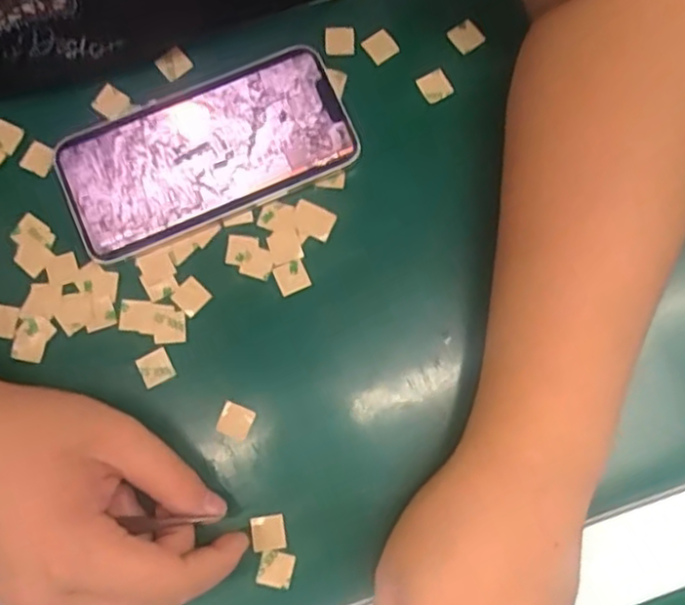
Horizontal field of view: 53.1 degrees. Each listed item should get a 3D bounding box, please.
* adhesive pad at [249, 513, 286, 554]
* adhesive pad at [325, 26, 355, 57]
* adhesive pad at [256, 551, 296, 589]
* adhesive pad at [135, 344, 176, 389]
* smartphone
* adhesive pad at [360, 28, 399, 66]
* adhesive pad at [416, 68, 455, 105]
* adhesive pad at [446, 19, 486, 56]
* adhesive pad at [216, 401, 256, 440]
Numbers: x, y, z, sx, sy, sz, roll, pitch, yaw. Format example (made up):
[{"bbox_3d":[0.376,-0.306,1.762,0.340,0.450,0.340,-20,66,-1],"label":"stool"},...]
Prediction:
[{"bbox_3d":[-0.035,0.107,0.317,0.016,0.004,0.015,-8,80,-2],"label":"adhesive pad"},{"bbox_3d":[-0.001,-0.142,0.372,0.016,0.005,0.015,-2,80,-1],"label":"adhesive pad"},{"bbox_3d":[-0.031,0.123,0.315,0.016,0.004,0.016,12,80,2],"label":"adhesive pad"},{"bbox_3d":[-0.091,0.032,0.333,0.016,0.004,0.016,-27,81,-5],"label":"adhesive pad"},{"bbox_3d":[-0.071,-0.078,0.352,0.144,0.009,0.074,-23,81,-4],"label":"smartphone"},{"bbox_3d":[0.020,-0.139,0.370,0.015,0.004,0.017,-32,82,-6],"label":"adhesive pad"},{"bbox_3d":[0.049,-0.115,0.365,0.015,0.004,0.016,-27,81,-5],"label":"adhesive pad"},{"bbox_3d":[0.066,-0.144,0.370,0.015,0.005,0.016,-30,81,-5],"label":"adhesive pad"},{"bbox_3d":[-0.051,0.056,0.327,0.015,0.004,0.015,23,80,4],"label":"adhesive pad"}]

